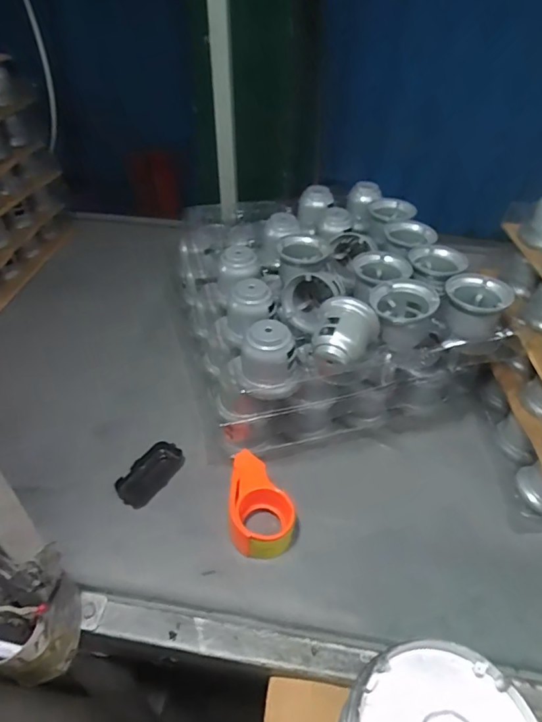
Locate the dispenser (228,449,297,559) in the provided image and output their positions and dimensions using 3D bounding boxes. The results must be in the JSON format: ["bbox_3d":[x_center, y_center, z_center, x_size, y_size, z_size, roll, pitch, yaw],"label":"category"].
[{"bbox_3d":[-0.013,0.204,0.687,0.092,0.066,0.133,-1,43,0],"label":"dispenser"}]

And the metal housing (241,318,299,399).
[{"bbox_3d":[-0.002,-0.003,0.659,0.076,0.085,0.066,-1,41,-2],"label":"metal housing"}]

